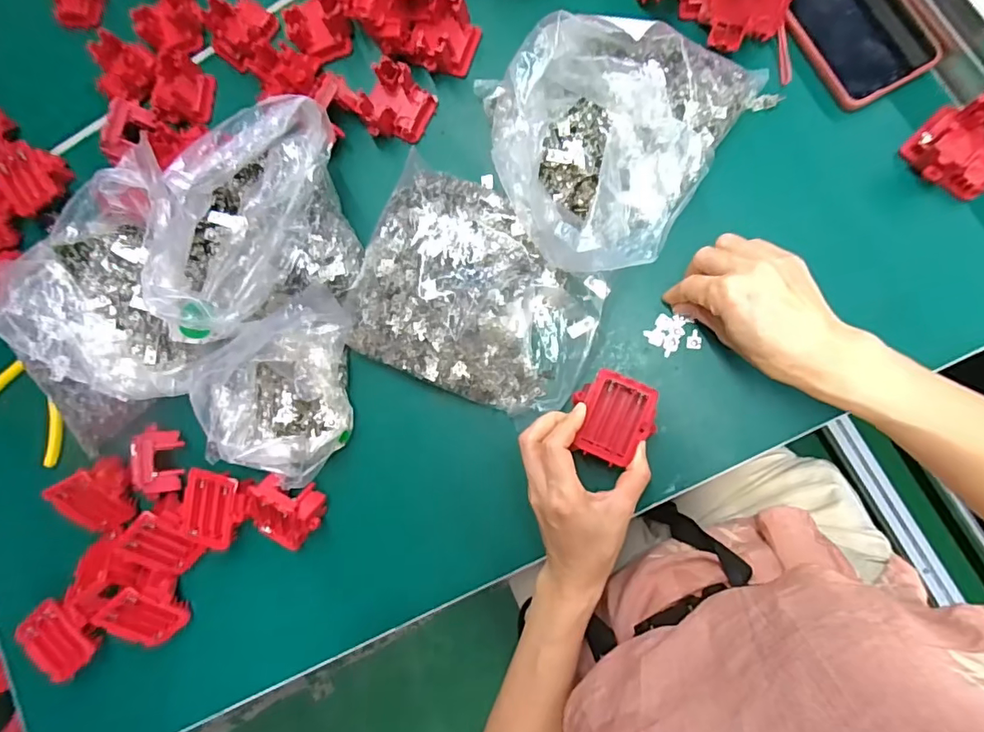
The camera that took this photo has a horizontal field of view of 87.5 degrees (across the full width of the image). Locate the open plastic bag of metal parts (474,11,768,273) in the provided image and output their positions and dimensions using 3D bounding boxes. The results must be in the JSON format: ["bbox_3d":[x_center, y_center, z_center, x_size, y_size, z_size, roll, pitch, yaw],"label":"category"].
[{"bbox_3d":[0.092,-0.183,0.408,0.164,0.089,0.220,30,90,12],"label":"open plastic bag of metal parts"}]

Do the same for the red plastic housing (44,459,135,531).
[{"bbox_3d":[-0.374,0.124,0.491,0.062,0.032,0.065,-7,113,-16],"label":"red plastic housing"}]

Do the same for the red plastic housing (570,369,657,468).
[{"bbox_3d":[0.095,0.040,0.397,0.061,0.017,0.066,15,91,9],"label":"red plastic housing"}]

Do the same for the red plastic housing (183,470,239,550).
[{"bbox_3d":[-0.253,0.127,0.459,0.048,0.014,0.067,9,93,7],"label":"red plastic housing"}]

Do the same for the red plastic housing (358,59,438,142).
[{"bbox_3d":[-0.088,-0.240,0.476,0.056,0.030,0.062,34,93,9],"label":"red plastic housing"}]

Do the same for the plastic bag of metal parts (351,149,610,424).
[{"bbox_3d":[-0.013,-0.062,0.437,0.210,0.048,0.173,23,89,12],"label":"plastic bag of metal parts"}]

